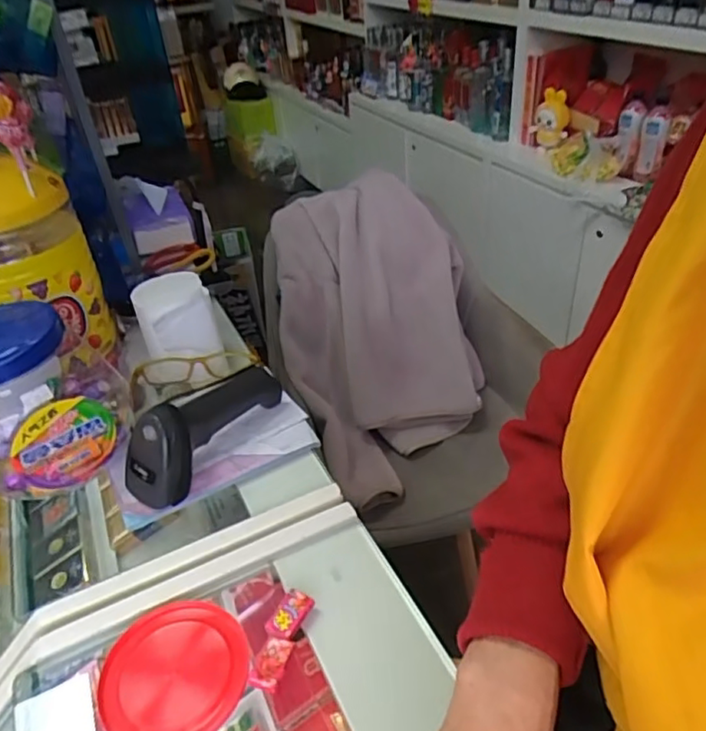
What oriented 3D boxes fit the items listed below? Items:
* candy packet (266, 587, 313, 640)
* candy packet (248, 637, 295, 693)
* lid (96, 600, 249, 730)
[{"bbox_3d":[-0.048,0.186,0.452,0.024,0.006,0.038,13,41,23],"label":"candy packet"},{"bbox_3d":[-0.057,0.206,0.419,0.022,0.006,0.034,9,39,18],"label":"candy packet"},{"bbox_3d":[-0.128,0.218,0.432,0.101,0.024,0.093,-3,37,2],"label":"lid"}]

